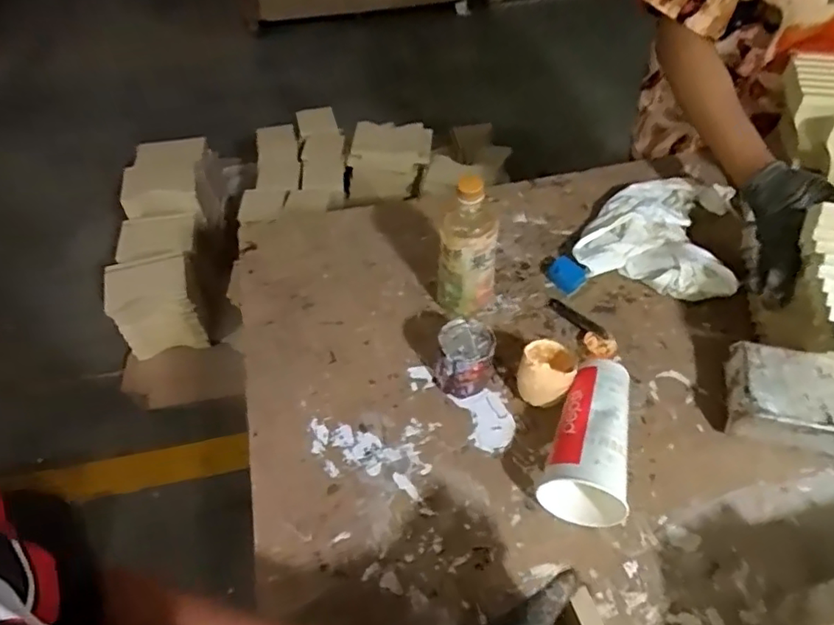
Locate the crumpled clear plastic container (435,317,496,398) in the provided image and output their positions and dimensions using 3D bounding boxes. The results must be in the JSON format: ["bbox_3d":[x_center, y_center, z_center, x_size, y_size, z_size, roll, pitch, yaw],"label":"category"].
[{"bbox_3d":[0.055,0.054,0.679,0.059,0.071,0.067,11,53,9],"label":"crumpled clear plastic container"}]

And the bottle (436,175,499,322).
[{"bbox_3d":[0.060,-0.068,0.694,0.069,0.195,0.052,5,53,5],"label":"bottle"}]

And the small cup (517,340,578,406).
[{"bbox_3d":[0.145,0.072,0.666,0.056,0.066,0.058,0,52,0],"label":"small cup"}]

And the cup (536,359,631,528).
[{"bbox_3d":[0.184,0.129,0.619,0.083,0.080,0.171,13,53,13],"label":"cup"}]

